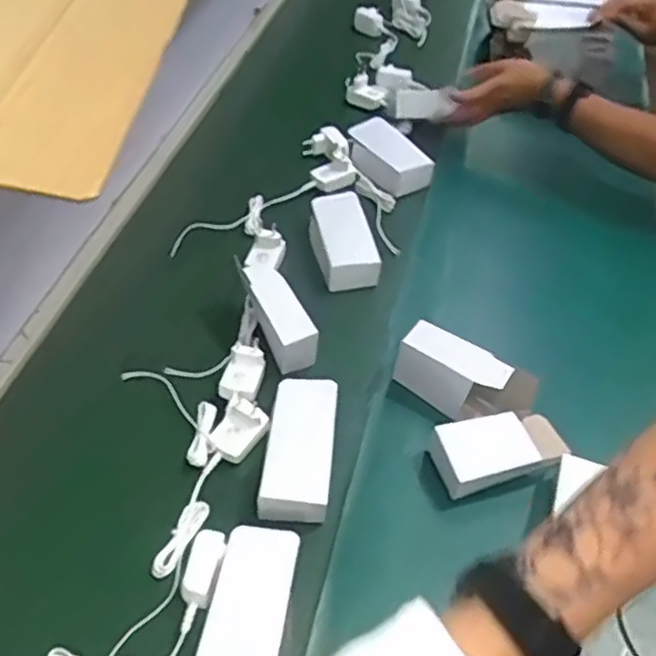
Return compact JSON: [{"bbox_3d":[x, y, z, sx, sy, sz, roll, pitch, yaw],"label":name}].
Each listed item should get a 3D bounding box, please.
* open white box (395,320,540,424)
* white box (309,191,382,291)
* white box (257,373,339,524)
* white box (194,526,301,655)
[{"bbox_3d":[0.145,0.060,0.754,0.145,0.082,0.048,26,51,22],"label":"open white box"},{"bbox_3d":[0.018,-0.123,0.924,0.078,0.041,0.154,-8,47,-9],"label":"white box"},{"bbox_3d":[-0.029,0.116,0.695,0.066,0.036,0.149,4,46,2],"label":"white box"},{"bbox_3d":[-0.068,0.243,0.587,0.068,0.033,0.143,8,47,6],"label":"white box"}]

